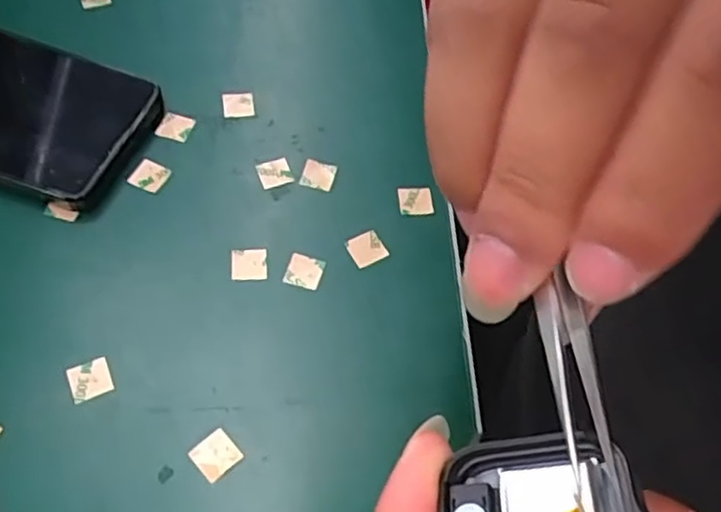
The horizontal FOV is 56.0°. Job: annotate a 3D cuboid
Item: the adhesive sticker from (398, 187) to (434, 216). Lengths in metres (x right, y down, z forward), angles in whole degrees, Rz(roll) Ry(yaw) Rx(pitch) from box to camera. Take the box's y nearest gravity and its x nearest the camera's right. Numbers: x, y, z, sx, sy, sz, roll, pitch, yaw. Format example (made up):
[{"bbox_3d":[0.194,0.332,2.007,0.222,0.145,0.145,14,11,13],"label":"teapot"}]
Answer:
[{"bbox_3d":[0.026,-0.026,0.321,0.015,0.004,0.015,-3,66,-7],"label":"adhesive sticker"}]

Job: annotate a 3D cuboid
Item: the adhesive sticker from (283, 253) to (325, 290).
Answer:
[{"bbox_3d":[-0.025,0.007,0.298,0.015,0.004,0.015,19,64,-2],"label":"adhesive sticker"}]

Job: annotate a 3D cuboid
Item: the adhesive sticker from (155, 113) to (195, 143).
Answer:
[{"bbox_3d":[-0.092,-0.065,0.334,0.016,0.004,0.015,14,59,6],"label":"adhesive sticker"}]

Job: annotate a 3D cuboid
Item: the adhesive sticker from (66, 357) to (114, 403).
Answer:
[{"bbox_3d":[-0.107,0.049,0.268,0.016,0.004,0.016,-21,62,-10],"label":"adhesive sticker"}]

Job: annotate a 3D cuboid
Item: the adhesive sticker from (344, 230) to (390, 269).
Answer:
[{"bbox_3d":[0.003,-0.003,0.306,0.015,0.004,0.015,-25,70,-14],"label":"adhesive sticker"}]

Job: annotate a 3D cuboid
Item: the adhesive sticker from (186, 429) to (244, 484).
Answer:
[{"bbox_3d":[-0.054,0.075,0.255,0.015,0.004,0.016,-37,67,-21],"label":"adhesive sticker"}]

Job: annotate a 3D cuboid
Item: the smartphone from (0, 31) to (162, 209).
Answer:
[{"bbox_3d":[-0.181,-0.078,0.321,0.154,0.012,0.075,21,65,5],"label":"smartphone"}]

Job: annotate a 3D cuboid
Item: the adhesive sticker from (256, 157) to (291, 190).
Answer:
[{"bbox_3d":[-0.041,-0.040,0.324,0.015,0.004,0.015,-18,63,-7],"label":"adhesive sticker"}]

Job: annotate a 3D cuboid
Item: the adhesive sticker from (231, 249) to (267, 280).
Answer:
[{"bbox_3d":[-0.049,0.004,0.298,0.015,0.004,0.015,-3,67,-9],"label":"adhesive sticker"}]

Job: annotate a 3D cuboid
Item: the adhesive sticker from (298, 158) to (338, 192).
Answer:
[{"bbox_3d":[-0.020,-0.039,0.324,0.015,0.004,0.015,10,58,4],"label":"adhesive sticker"}]

